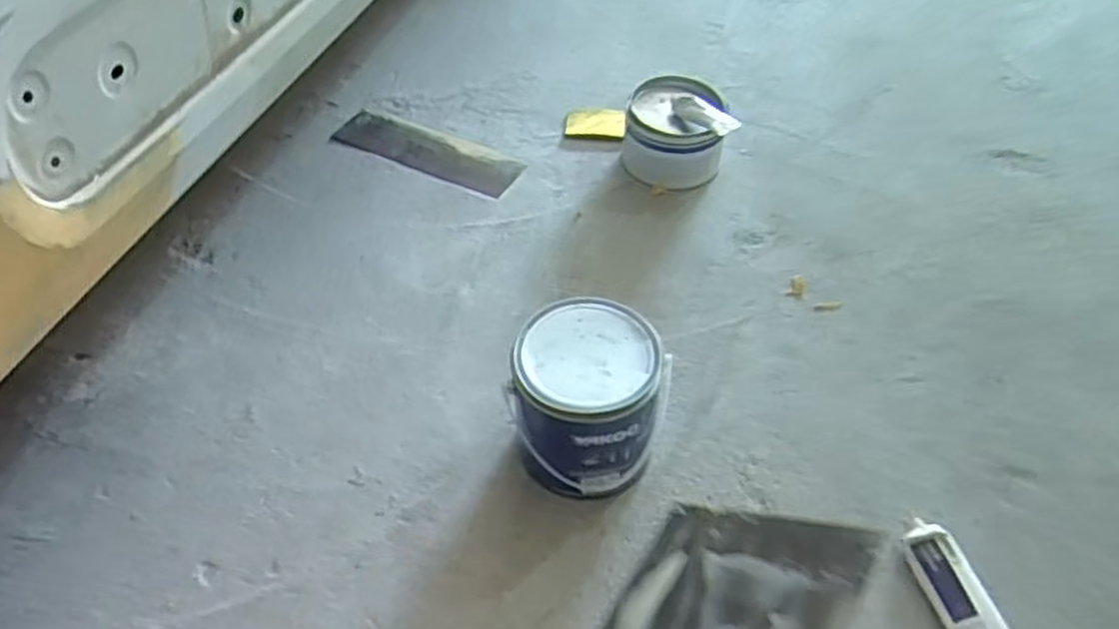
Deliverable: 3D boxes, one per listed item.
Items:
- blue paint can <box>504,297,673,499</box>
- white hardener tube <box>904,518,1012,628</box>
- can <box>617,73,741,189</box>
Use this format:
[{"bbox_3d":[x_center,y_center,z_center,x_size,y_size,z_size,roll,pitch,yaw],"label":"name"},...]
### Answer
[{"bbox_3d":[0.035,0.091,0.811,0.143,0.162,0.141,1,51,-1],"label":"blue paint can"},{"bbox_3d":[0.378,0.261,0.730,0.057,0.022,0.131,-13,51,-8],"label":"white hardener tube"},{"bbox_3d":[0.169,-0.271,1.152,0.146,0.115,0.153,1,51,-1],"label":"can"}]

